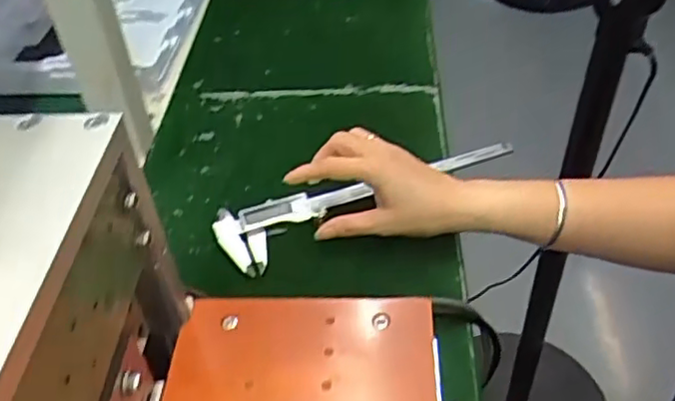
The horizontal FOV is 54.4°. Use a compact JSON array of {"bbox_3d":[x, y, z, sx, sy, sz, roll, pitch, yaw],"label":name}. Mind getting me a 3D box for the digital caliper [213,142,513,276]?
[{"bbox_3d":[0.039,-0.004,0.600,0.294,0.023,0.071,-17,44,-20],"label":"digital caliper"}]

